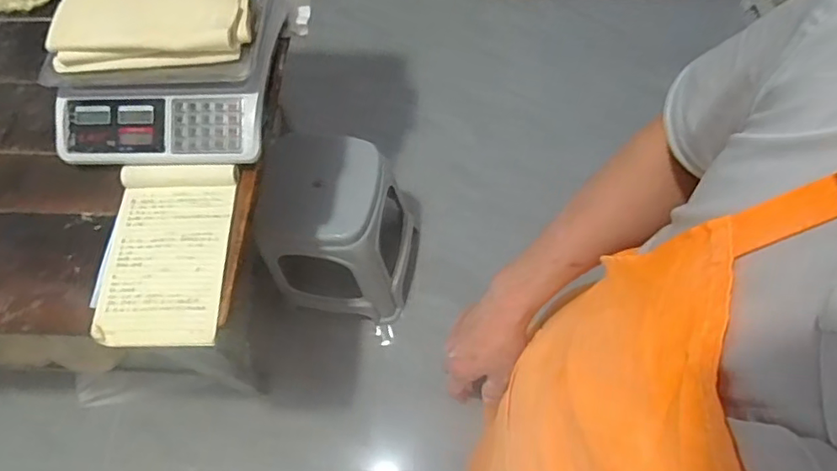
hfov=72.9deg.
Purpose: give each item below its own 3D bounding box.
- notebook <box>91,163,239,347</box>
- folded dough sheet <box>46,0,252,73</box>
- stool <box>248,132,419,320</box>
[{"bbox_3d":[-0.378,0.022,0.845,0.183,0.024,0.276,0,65,4],"label":"notebook"},{"bbox_3d":[-0.410,-0.343,0.869,0.302,0.047,0.175,-5,65,1],"label":"folded dough sheet"},{"bbox_3d":[-0.185,-0.011,1.427,0.290,0.415,0.321,7,65,7],"label":"stool"}]

